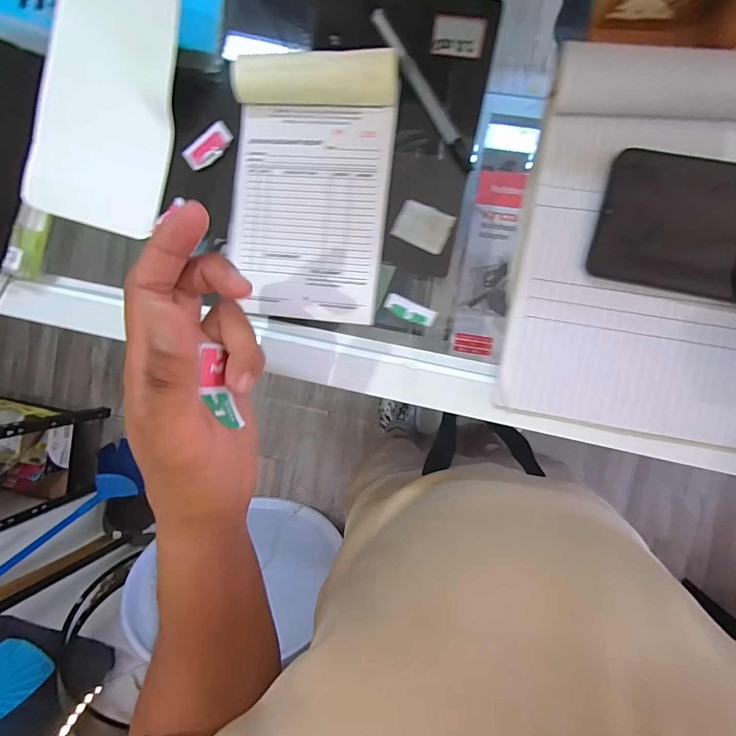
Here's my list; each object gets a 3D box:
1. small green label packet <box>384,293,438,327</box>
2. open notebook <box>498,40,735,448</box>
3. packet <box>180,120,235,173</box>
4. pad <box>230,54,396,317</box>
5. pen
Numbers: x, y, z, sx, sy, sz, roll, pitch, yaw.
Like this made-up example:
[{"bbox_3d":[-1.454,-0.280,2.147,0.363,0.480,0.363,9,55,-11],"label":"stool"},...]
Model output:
[{"bbox_3d":[0.029,-0.039,0.275,0.035,0.006,0.013,25,96,6],"label":"small green label packet"},{"bbox_3d":[0.212,-0.064,0.230,0.232,0.046,0.218,9,94,8],"label":"open notebook"},{"bbox_3d":[-0.116,-0.161,0.292,0.038,0.005,0.019,-33,88,8],"label":"packet"},{"bbox_3d":[-0.042,-0.117,0.270,0.107,0.021,0.164,7,94,8],"label":"pad"},{"bbox_3d":[0.037,-0.182,0.264,0.010,0.007,0.119,-31,88,8],"label":"pen"}]

